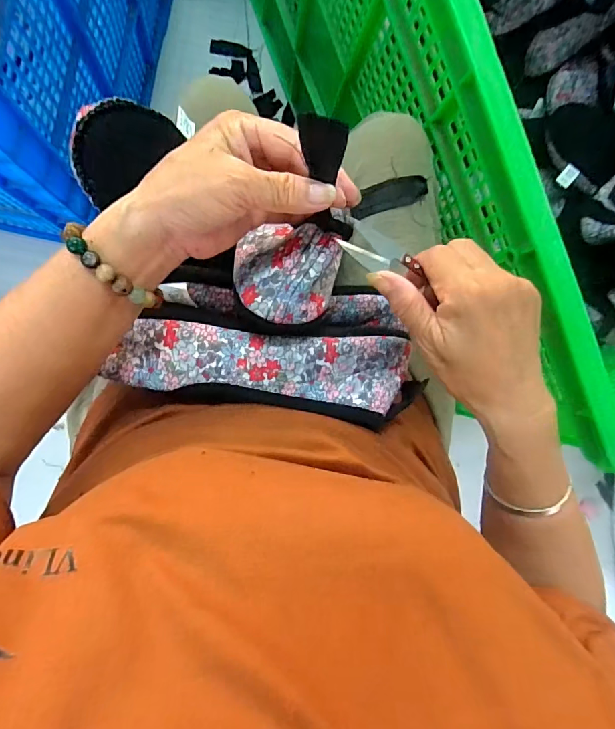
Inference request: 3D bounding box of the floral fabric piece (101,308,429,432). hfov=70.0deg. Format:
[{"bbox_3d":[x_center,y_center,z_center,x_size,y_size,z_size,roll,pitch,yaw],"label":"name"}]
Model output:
[{"bbox_3d":[-0.026,0.002,0.321,0.214,0.023,0.068,5,90,-9],"label":"floral fabric piece"}]

